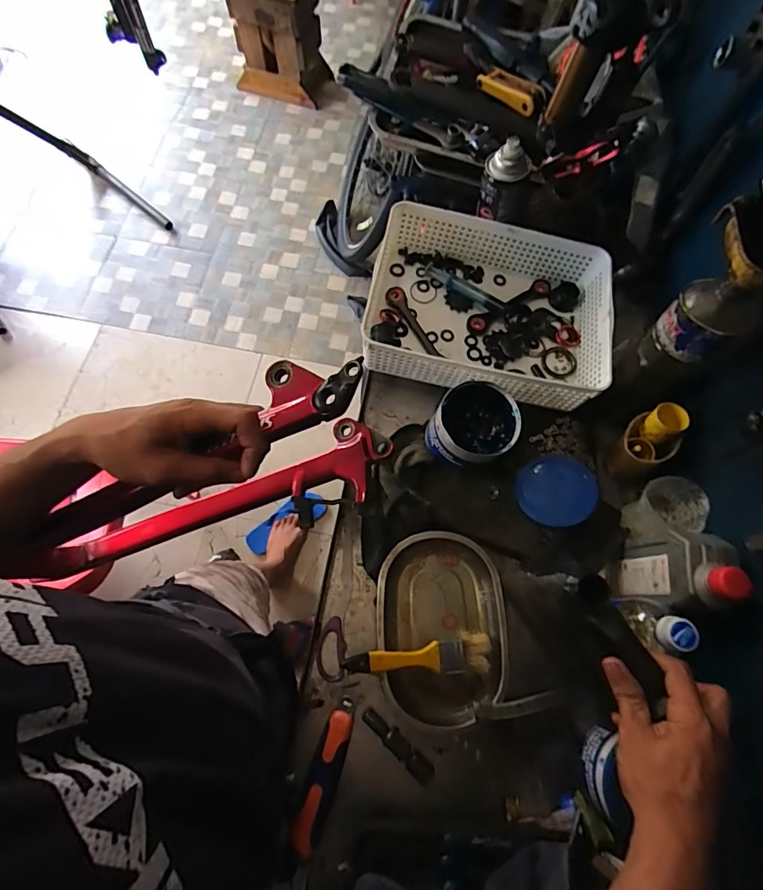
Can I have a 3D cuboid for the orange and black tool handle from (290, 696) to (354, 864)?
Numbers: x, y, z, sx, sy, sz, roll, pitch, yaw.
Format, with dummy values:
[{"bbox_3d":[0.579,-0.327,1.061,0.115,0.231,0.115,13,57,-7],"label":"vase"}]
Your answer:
[{"bbox_3d":[-0.061,0.358,0.488,0.032,0.024,0.147,19,70,4],"label":"orange and black tool handle"}]

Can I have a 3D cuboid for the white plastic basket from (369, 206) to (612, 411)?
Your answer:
[{"bbox_3d":[0.151,-0.191,0.648,0.327,0.087,0.249,12,70,2],"label":"white plastic basket"}]

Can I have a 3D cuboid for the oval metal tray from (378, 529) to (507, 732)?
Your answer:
[{"bbox_3d":[0.075,0.221,0.554,0.154,0.031,0.216,0,70,-3],"label":"oval metal tray"}]

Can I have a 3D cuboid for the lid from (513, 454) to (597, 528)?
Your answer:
[{"bbox_3d":[0.232,0.060,0.602,0.098,0.016,0.096,-10,68,26],"label":"lid"}]

